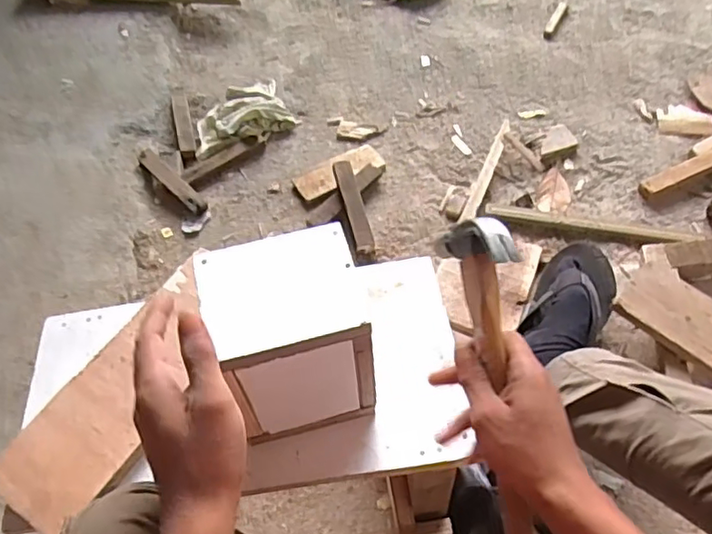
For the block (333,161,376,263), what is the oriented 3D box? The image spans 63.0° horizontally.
[{"bbox_3d":[-0.001,-0.099,0.998,0.034,0.021,0.192,-13,70,-5],"label":"block"}]

